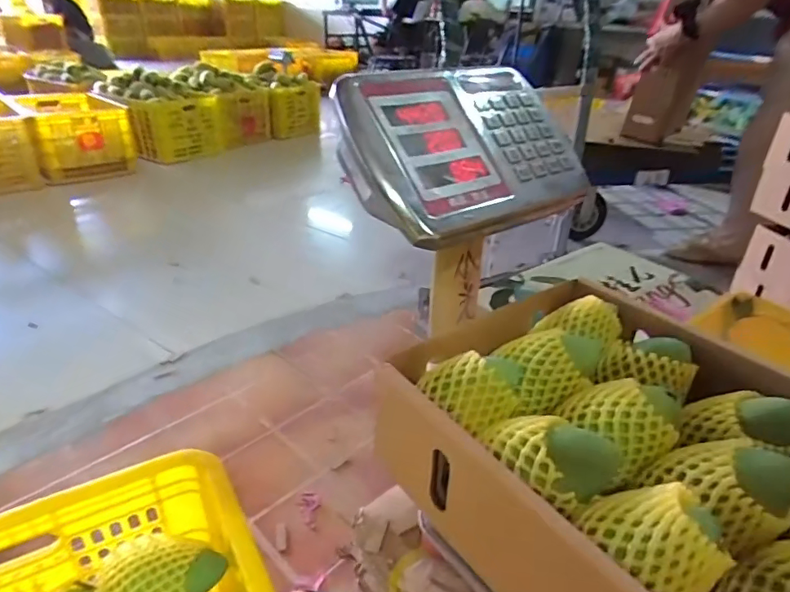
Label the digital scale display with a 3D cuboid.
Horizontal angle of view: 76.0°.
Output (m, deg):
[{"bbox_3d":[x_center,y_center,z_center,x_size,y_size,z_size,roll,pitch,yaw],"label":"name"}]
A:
[{"bbox_3d":[0.052,-0.126,0.483,0.238,0.095,0.170,-22,81,-31],"label":"digital scale display"}]

